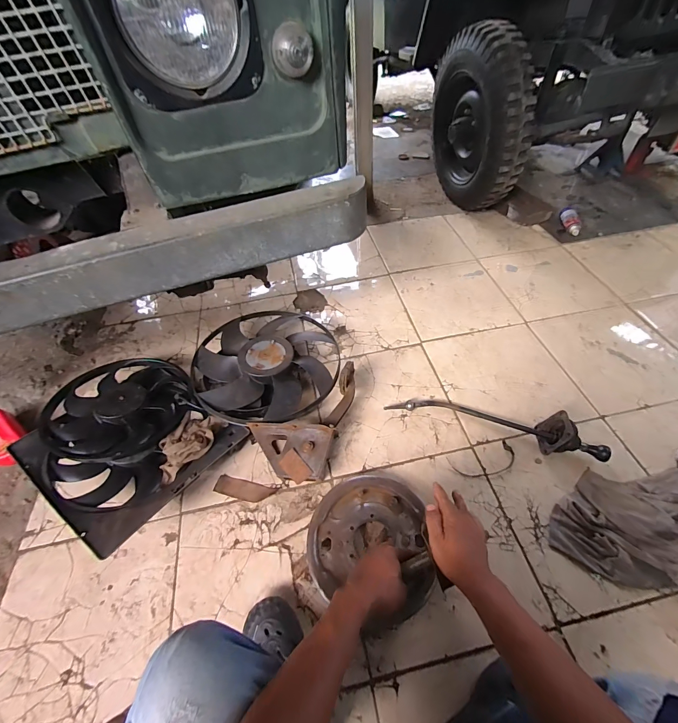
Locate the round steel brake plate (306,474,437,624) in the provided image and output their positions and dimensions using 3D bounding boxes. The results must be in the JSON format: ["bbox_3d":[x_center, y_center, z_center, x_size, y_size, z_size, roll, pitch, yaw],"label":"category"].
[{"bbox_3d":[0.067,0.406,0.758,0.260,0.047,0.283,2,53,6],"label":"round steel brake plate"}]

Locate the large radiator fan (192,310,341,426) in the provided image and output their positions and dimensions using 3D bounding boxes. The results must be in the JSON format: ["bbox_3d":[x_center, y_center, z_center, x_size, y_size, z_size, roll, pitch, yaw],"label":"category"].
[{"bbox_3d":[-0.231,0.006,1.089,0.448,0.124,0.460,-2,53,3],"label":"large radiator fan"}]

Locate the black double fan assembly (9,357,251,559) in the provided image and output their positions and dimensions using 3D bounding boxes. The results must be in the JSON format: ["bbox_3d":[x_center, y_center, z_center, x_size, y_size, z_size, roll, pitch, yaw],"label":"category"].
[{"bbox_3d":[-0.571,0.186,0.911,0.519,0.138,0.419,27,59,23],"label":"black double fan assembly"}]

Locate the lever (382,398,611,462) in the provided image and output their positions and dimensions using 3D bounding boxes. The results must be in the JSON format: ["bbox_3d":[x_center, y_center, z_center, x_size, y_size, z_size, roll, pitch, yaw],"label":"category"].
[{"bbox_3d":[0.435,0.169,0.953,0.592,0.090,0.117,10,54,12],"label":"lever"}]

